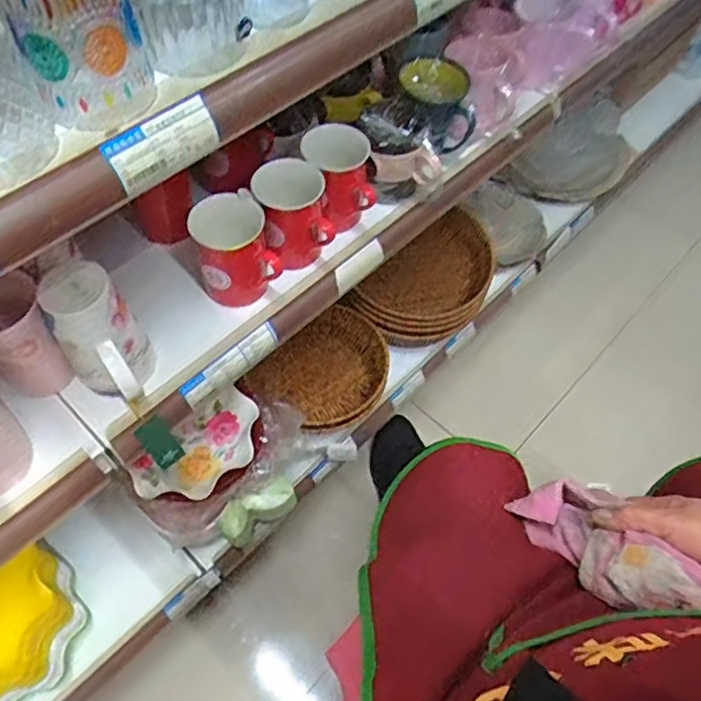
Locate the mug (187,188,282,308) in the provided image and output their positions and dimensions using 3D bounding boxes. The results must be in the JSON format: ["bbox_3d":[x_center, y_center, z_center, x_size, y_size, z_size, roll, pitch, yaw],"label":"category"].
[{"bbox_3d":[-0.125,-0.102,0.659,0.080,0.104,0.085,1,58,-2],"label":"mug"}]

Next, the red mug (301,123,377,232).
[{"bbox_3d":[-0.015,-0.200,0.714,0.077,0.091,0.080,-2,58,-4],"label":"red mug"}]

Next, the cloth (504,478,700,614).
[{"bbox_3d":[0.208,0.157,0.483,0.061,0.042,0.152,-31,31,-20],"label":"cloth"}]

